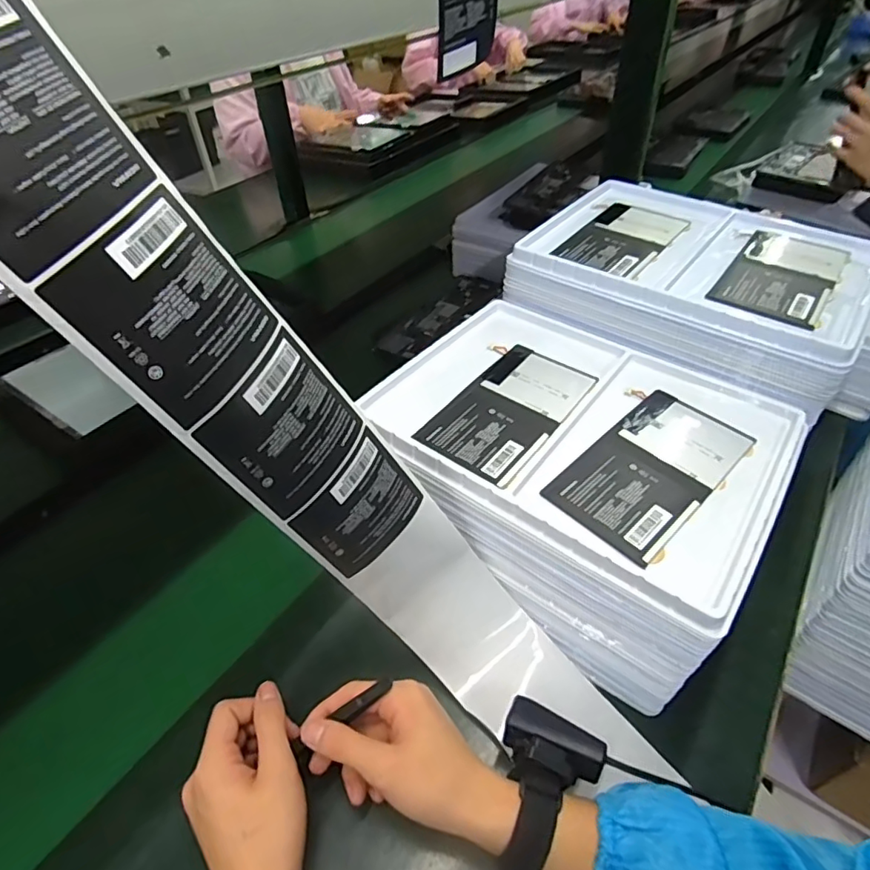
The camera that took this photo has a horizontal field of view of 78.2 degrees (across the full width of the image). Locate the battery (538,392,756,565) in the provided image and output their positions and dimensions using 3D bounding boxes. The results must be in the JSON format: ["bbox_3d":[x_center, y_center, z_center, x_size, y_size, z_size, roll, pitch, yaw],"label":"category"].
[{"bbox_3d":[0.175,0.021,0.431,0.173,0.007,0.092,-35,52,-29],"label":"battery"}]

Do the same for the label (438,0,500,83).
[{"bbox_3d":[0.026,-0.316,0.395,0.008,0.078,0.080,27,54,25],"label":"label"}]

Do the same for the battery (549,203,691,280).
[{"bbox_3d":[0.207,-0.218,0.589,0.093,0.009,0.164,28,51,29],"label":"battery"}]

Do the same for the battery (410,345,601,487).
[{"bbox_3d":[0.067,-0.026,0.481,0.093,0.006,0.171,28,51,25],"label":"battery"}]

